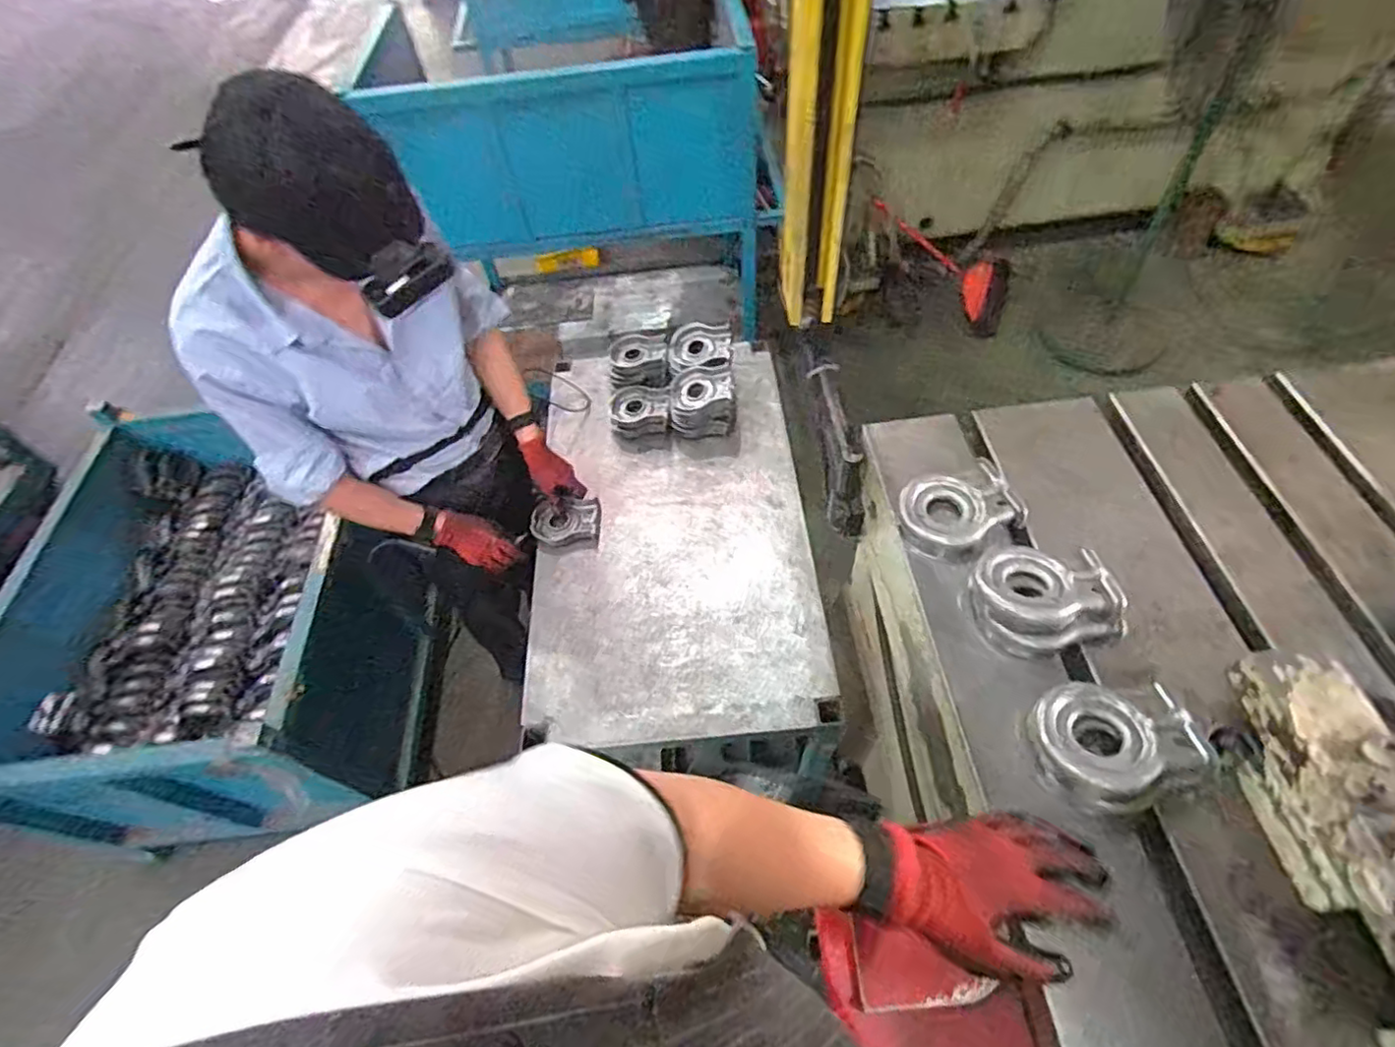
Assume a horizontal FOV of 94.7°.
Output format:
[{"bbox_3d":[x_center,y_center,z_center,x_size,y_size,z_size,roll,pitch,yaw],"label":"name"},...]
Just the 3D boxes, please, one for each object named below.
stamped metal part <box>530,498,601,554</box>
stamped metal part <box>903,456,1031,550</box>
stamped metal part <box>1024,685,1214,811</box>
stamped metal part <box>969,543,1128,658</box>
[{"bbox_3d":[-0.247,0.005,1.203,0.126,0.019,0.110,-4,55,1],"label":"stamped metal part"},{"bbox_3d":[0.294,-0.019,0.717,0.126,0.034,0.097,-17,56,-8],"label":"stamped metal part"},{"bbox_3d":[0.365,0.194,0.568,0.115,0.062,0.106,-2,56,2],"label":"stamped metal part"},{"bbox_3d":[0.346,0.075,0.650,0.124,0.055,0.109,-7,55,-1],"label":"stamped metal part"}]

